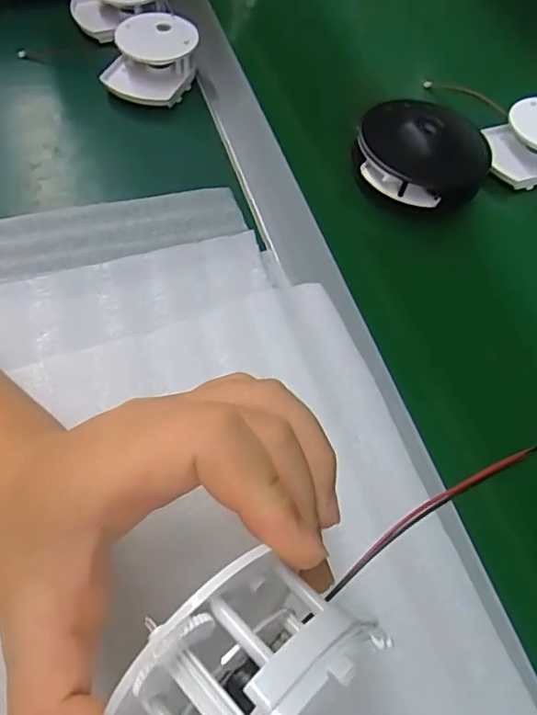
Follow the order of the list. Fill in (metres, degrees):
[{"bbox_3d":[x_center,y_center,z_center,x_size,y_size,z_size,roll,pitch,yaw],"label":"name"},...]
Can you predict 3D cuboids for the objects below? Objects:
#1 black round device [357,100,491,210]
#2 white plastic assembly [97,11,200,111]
[{"bbox_3d":[0.113,-0.151,0.406,0.091,0.033,0.091,2,56,-3],"label":"black round device"},{"bbox_3d":[-0.094,-0.239,0.446,0.062,0.037,0.080,25,60,10],"label":"white plastic assembly"}]

